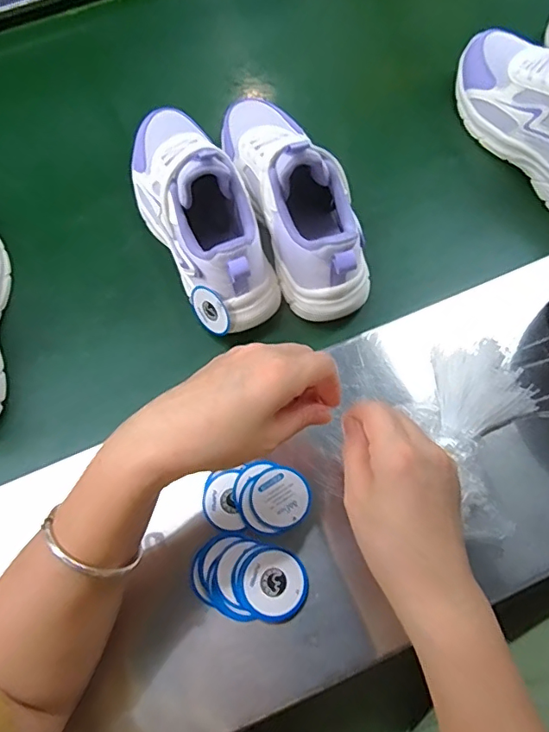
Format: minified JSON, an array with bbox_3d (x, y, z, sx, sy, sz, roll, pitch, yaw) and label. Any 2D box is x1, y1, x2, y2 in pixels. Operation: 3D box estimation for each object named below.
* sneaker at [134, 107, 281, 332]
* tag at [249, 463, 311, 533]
[{"bbox_3d":[-0.075,-0.158,0.470,0.088,0.113,0.248,-27,72,-8],"label":"sneaker"},{"bbox_3d":[0.005,0.106,0.408,0.047,0.004,0.047,0,72,-2],"label":"tag"}]

